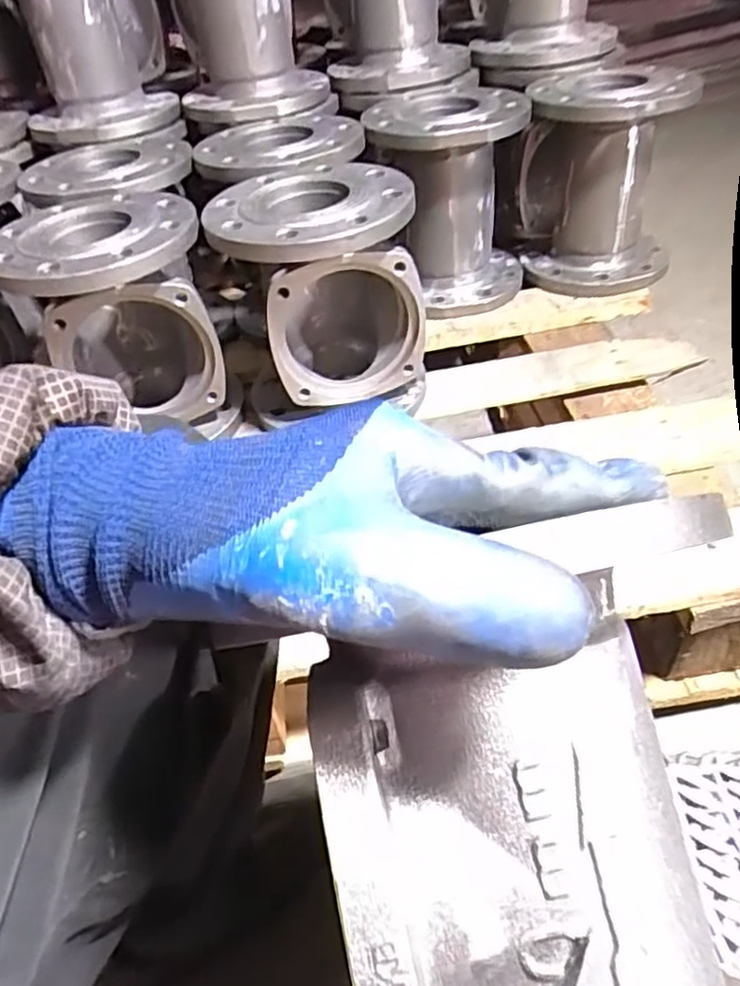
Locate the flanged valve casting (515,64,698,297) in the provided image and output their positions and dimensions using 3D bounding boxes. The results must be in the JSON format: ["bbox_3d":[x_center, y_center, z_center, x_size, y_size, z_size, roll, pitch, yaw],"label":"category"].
[{"bbox_3d":[0.284,-0.379,0.839,0.172,0.230,0.164,-5,44,2],"label":"flanged valve casting"}]

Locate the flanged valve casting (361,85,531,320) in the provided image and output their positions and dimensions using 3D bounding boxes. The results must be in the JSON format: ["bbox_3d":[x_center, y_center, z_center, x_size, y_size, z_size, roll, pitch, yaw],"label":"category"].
[{"bbox_3d":[0.097,-0.366,0.850,0.191,0.213,0.187,12,47,19],"label":"flanged valve casting"}]

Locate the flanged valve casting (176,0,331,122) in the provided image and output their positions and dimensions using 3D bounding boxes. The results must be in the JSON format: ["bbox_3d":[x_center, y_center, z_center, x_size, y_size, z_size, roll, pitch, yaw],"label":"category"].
[{"bbox_3d":[-0.157,-0.585,0.821,0.176,0.232,0.213,-7,44,0],"label":"flanged valve casting"}]

